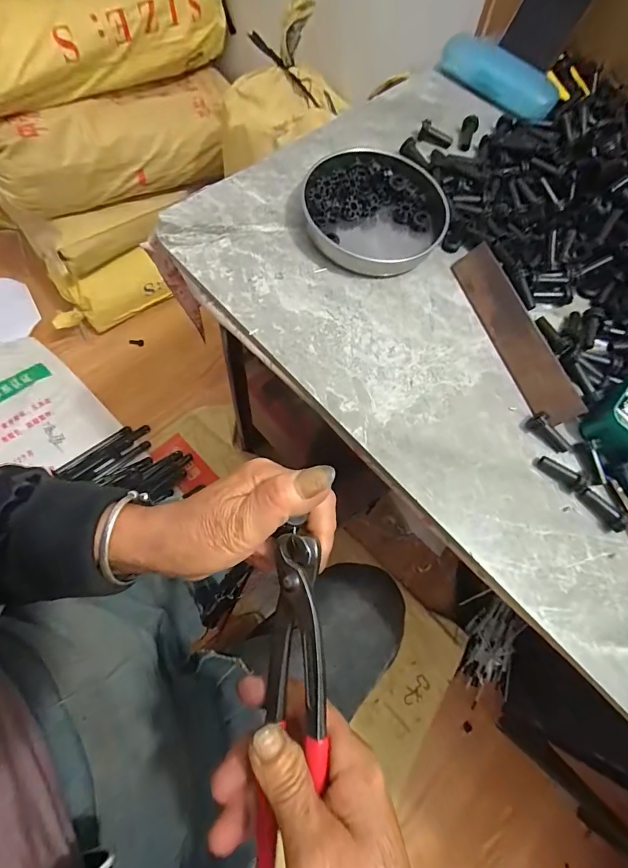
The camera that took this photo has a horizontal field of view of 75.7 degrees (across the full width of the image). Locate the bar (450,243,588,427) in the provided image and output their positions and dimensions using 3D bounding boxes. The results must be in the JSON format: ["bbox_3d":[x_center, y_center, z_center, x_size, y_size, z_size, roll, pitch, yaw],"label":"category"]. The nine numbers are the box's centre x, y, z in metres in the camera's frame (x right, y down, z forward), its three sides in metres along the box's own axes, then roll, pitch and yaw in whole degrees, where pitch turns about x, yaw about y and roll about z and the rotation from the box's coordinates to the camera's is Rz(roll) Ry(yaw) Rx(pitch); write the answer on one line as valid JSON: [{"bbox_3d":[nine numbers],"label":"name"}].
[{"bbox_3d":[0.179,-0.091,0.366,0.037,0.006,0.179,-32,71,30],"label":"bar"}]

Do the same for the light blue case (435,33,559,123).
[{"bbox_3d":[0.227,-0.436,0.492,0.144,0.025,0.070,36,70,7],"label":"light blue case"}]

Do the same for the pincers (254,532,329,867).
[{"bbox_3d":[-0.011,0.155,0.217,0.034,0.030,0.196,6,86,1],"label":"pincers"}]

